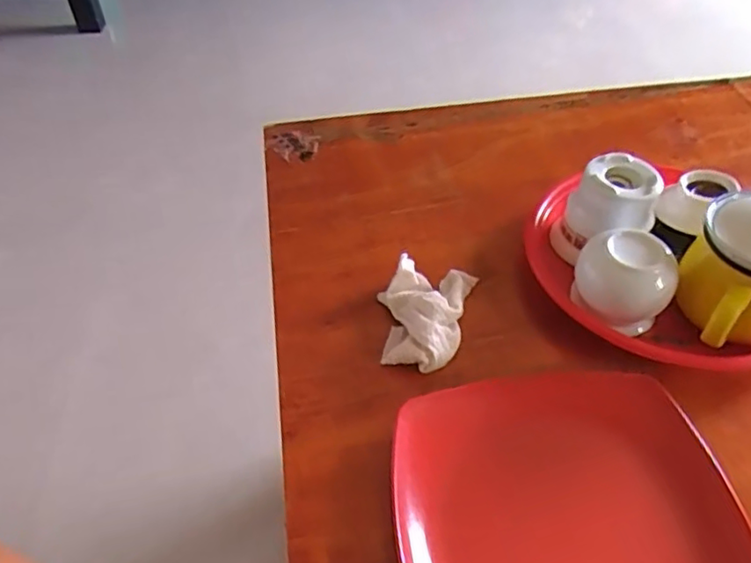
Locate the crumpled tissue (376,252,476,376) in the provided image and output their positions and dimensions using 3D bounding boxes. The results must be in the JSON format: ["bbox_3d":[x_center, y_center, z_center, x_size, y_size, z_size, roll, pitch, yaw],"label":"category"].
[{"bbox_3d":[0.036,0.021,0.492,0.073,0.035,0.102,11,47,11],"label":"crumpled tissue"}]

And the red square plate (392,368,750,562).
[{"bbox_3d":[0.119,0.151,0.375,0.202,0.025,0.204,-6,46,-5],"label":"red square plate"}]

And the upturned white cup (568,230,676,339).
[{"bbox_3d":[0.196,0.001,0.482,0.072,0.069,0.058,6,47,7],"label":"upturned white cup"}]

